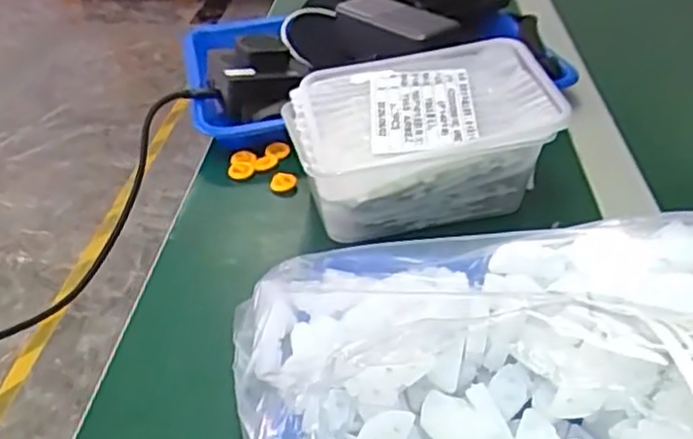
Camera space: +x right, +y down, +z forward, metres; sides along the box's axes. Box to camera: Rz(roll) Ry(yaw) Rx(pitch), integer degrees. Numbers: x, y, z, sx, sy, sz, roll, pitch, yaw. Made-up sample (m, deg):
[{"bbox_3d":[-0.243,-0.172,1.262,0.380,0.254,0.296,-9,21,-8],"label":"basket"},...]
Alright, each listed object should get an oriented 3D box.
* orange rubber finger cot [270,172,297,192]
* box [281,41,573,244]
[{"bbox_3d":[-0.048,-0.029,0.548,0.020,0.010,0.015,-3,35,0],"label":"orange rubber finger cot"},{"bbox_3d":[0.053,-0.058,0.507,0.177,0.076,0.120,-8,35,-9],"label":"box"}]

